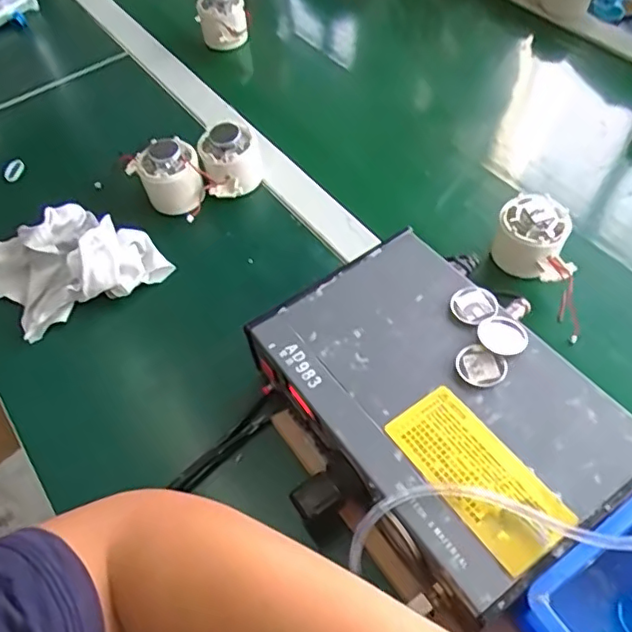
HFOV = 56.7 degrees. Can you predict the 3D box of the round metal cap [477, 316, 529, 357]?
[{"bbox_3d":[0.125,0.013,0.392,0.032,0.004,0.030,-2,55,2],"label":"round metal cap"}]

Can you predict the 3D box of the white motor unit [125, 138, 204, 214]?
[{"bbox_3d":[-0.144,-0.136,0.568,0.058,0.063,0.063,-29,59,-16],"label":"white motor unit"}]

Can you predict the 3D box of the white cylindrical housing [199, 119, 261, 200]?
[{"bbox_3d":[-0.081,-0.148,0.562,0.053,0.056,0.053,-2,55,2],"label":"white cylindrical housing"}]

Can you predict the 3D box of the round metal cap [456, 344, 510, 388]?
[{"bbox_3d":[0.106,0.033,0.377,0.031,0.008,0.024,30,62,22],"label":"round metal cap"}]

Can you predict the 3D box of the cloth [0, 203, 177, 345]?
[{"bbox_3d":[-0.227,-0.048,0.522,0.158,0.038,0.112,-30,59,-16],"label":"cloth"}]

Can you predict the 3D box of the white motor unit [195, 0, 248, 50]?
[{"bbox_3d":[-0.113,-0.359,0.709,0.055,0.062,0.055,-8,55,-2],"label":"white motor unit"}]

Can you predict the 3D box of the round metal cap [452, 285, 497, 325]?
[{"bbox_3d":[0.112,-0.008,0.410,0.032,0.005,0.031,-2,55,2],"label":"round metal cap"}]

